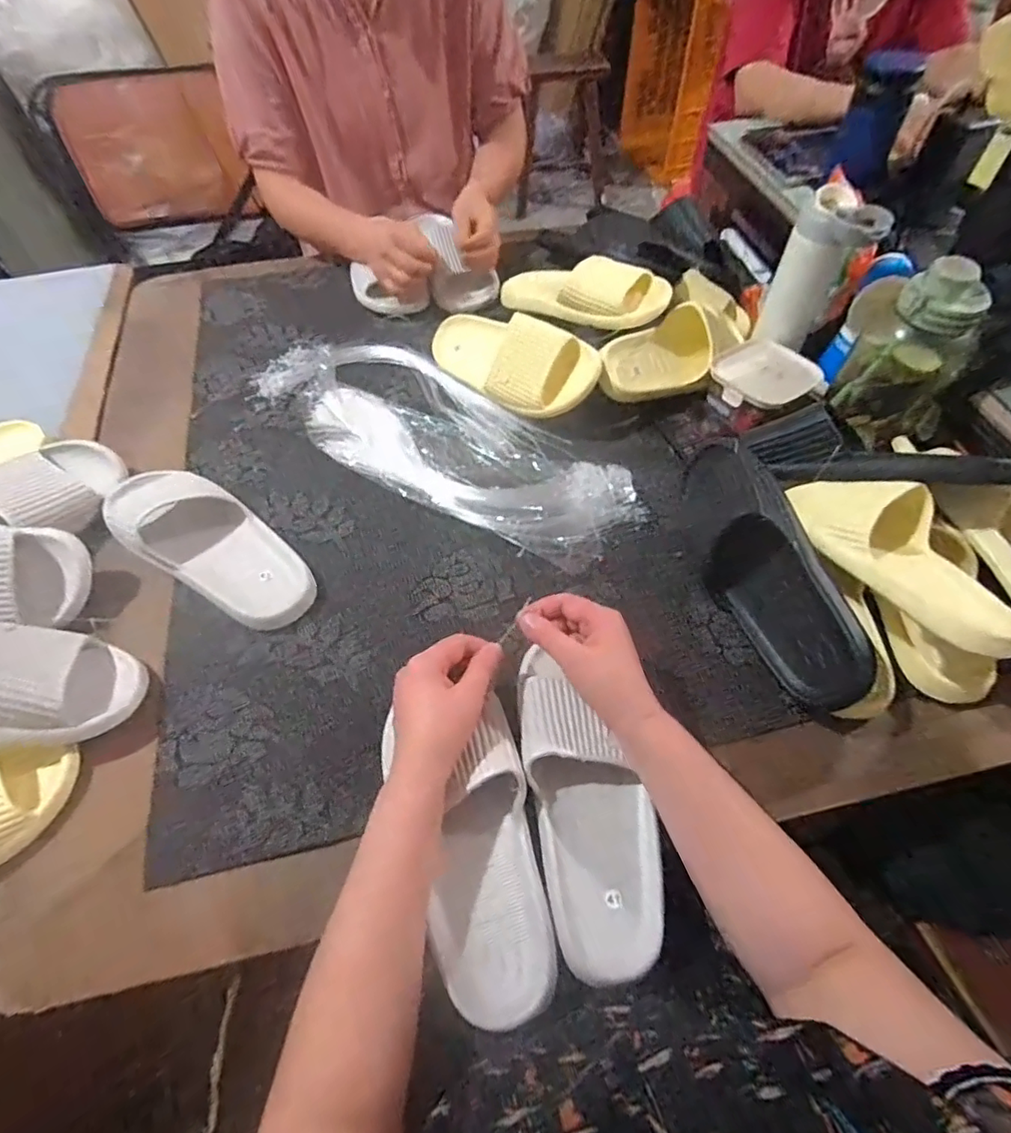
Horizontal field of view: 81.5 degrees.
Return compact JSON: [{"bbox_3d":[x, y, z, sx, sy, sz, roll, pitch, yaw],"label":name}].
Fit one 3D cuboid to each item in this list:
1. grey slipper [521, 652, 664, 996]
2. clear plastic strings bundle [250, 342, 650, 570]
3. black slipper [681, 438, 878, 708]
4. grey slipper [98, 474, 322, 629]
[{"bbox_3d":[0.062,0.182,0.472,0.089,0.061,0.241,-12,65,-8],"label":"grey slipper"},{"bbox_3d":[-0.088,-0.167,0.716,0.513,0.021,0.188,32,63,20],"label":"clear plastic strings bundle"},{"bbox_3d":[0.241,0.004,0.564,0.082,0.104,0.276,-8,56,-4],"label":"black slipper"},{"bbox_3d":[-0.314,-0.033,0.606,0.253,0.072,0.108,35,64,22],"label":"grey slipper"}]

